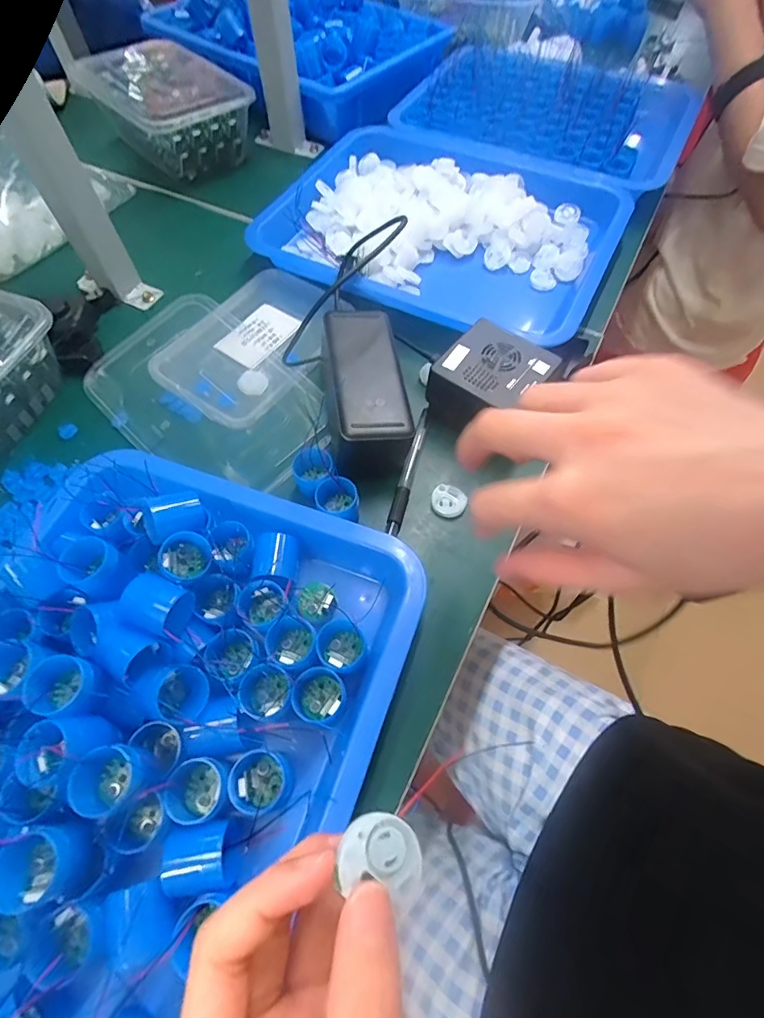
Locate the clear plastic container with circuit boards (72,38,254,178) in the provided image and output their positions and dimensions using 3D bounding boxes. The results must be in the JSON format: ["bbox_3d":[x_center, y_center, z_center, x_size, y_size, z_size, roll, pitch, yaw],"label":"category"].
[{"bbox_3d":[-0.251,-0.473,0.561,0.139,0.072,0.192,-41,70,-18],"label":"clear plastic container with circuit boards"}]

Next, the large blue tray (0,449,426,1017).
[{"bbox_3d":[-0.145,0.126,0.253,0.261,0.049,0.330,19,65,10],"label":"large blue tray"}]

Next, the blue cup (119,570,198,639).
[{"bbox_3d":[-0.130,0.056,0.275,0.035,0.021,0.028,25,66,12],"label":"blue cup"}]

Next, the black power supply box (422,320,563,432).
[{"bbox_3d":[0.087,-0.099,0.371,0.075,0.046,0.076,36,69,17],"label":"black power supply box"}]

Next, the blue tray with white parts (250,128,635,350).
[{"bbox_3d":[0.066,-0.294,0.483,0.328,0.033,0.276,24,66,12],"label":"blue tray with white parts"}]

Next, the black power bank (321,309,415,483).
[{"bbox_3d":[-0.015,-0.092,0.367,0.059,0.046,0.128,-9,64,-4],"label":"black power bank"}]

